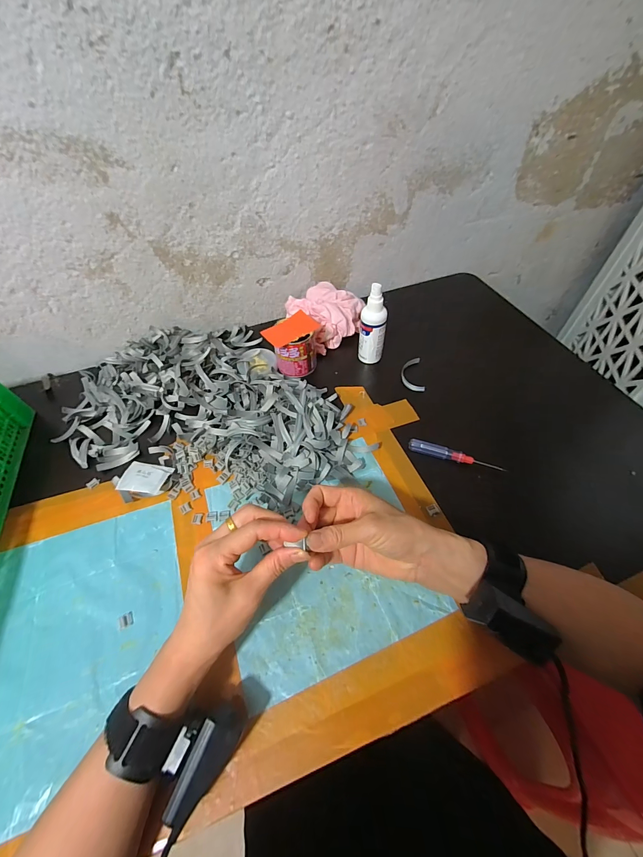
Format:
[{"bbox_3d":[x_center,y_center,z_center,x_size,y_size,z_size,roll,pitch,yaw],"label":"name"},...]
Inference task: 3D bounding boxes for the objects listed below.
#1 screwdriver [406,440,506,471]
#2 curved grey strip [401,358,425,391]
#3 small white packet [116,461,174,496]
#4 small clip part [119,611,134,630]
[{"bbox_3d":[0.174,0.037,0.433,0.117,0.015,0.013,17,56,15],"label":"screwdriver"},{"bbox_3d":[0.145,-0.087,0.526,0.031,0.010,0.073,1,53,4],"label":"curved grey strip"},{"bbox_3d":[-0.227,0.065,0.421,0.064,0.016,0.040,8,54,9],"label":"small white packet"},{"bbox_3d":[-0.199,0.195,0.334,0.013,0.004,0.013,-24,56,-14],"label":"small clip part"}]

